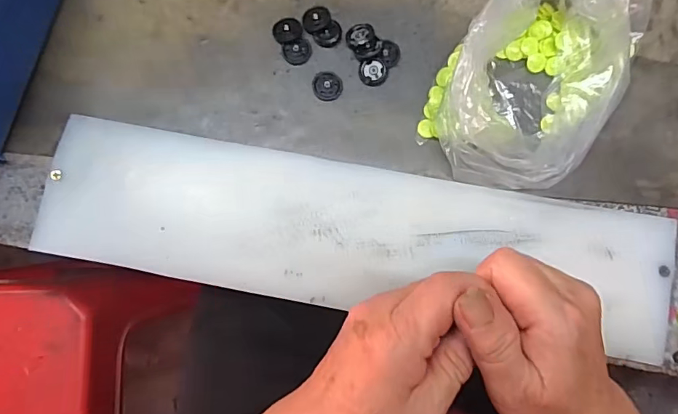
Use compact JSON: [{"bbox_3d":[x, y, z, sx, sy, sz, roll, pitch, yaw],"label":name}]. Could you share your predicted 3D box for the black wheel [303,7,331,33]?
[{"bbox_3d":[-0.015,-0.131,0.324,0.018,0.005,0.020,17,83,3],"label":"black wheel"}]

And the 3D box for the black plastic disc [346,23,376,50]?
[{"bbox_3d":[0.015,-0.118,0.321,0.019,0.006,0.019,0,83,1],"label":"black plastic disc"}]

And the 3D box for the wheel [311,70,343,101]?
[{"bbox_3d":[-0.008,-0.083,0.318,0.020,0.006,0.019,0,83,1],"label":"wheel"}]

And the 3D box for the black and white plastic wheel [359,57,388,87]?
[{"bbox_3d":[0.024,-0.093,0.320,0.020,0.004,0.018,-4,83,1],"label":"black and white plastic wheel"}]

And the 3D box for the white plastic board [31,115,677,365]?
[{"bbox_3d":[0.011,0.017,0.300,0.398,0.013,0.095,10,83,2],"label":"white plastic board"}]

